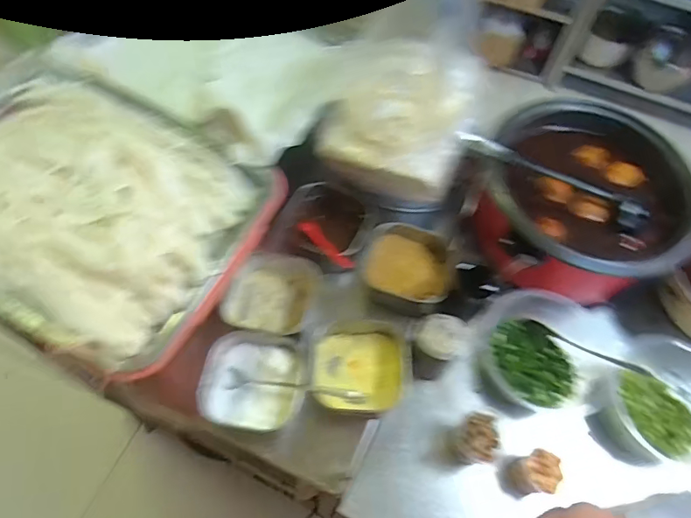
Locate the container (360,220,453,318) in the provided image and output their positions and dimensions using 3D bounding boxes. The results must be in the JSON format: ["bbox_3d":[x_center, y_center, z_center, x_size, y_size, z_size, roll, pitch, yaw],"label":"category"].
[{"bbox_3d":[0.076,0.013,0.634,0.108,0.051,0.108,8,60,1],"label":"container"}]

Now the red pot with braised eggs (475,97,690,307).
[{"bbox_3d":[0.286,-0.068,0.625,0.227,0.125,0.236,2,60,-3],"label":"red pot with braised eggs"}]

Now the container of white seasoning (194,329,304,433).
[{"bbox_3d":[-0.101,0.139,0.544,0.106,0.051,0.103,8,60,1],"label":"container of white seasoning"}]

